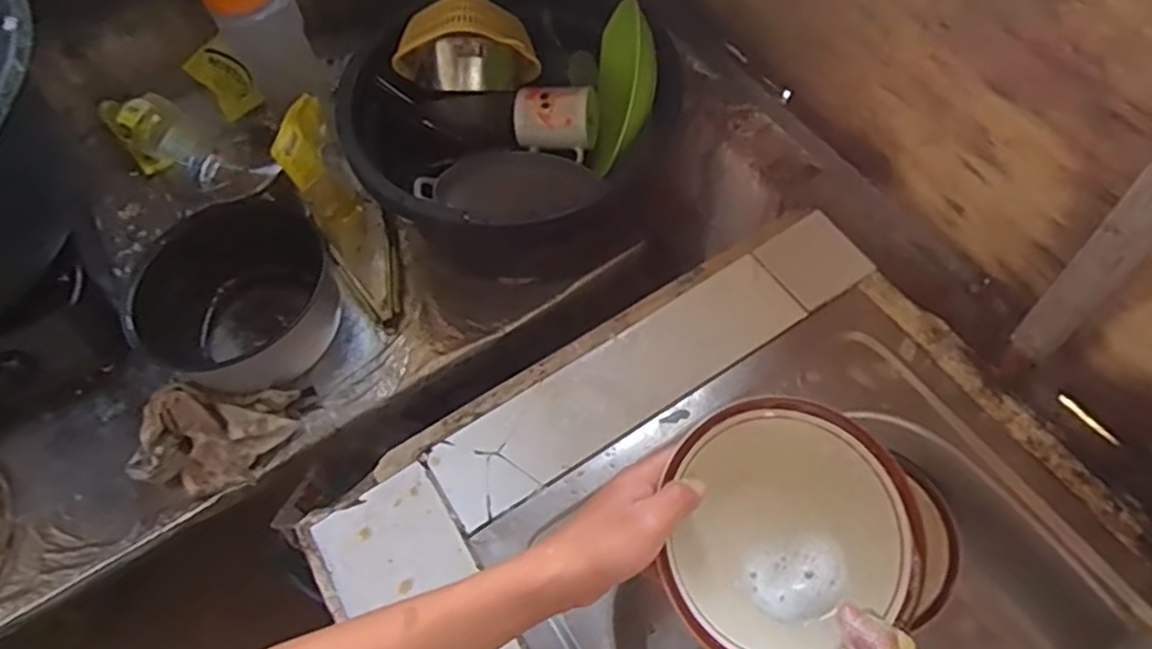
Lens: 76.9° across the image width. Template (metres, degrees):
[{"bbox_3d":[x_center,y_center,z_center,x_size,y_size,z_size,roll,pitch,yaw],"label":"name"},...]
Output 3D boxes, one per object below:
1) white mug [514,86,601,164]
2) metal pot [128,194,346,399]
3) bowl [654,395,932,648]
[{"bbox_3d":[-0.025,-0.277,0.966,0.103,0.069,0.076,8,62,9],"label":"white mug"},{"bbox_3d":[-0.411,-0.024,0.923,0.224,0.141,0.242,-2,61,3],"label":"metal pot"},{"bbox_3d":[0.143,0.138,0.487,0.172,0.061,0.166,-2,61,3],"label":"bowl"}]

